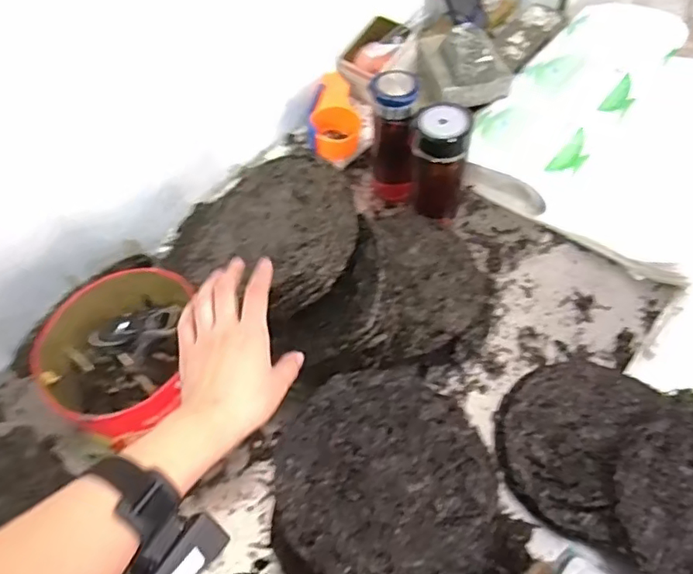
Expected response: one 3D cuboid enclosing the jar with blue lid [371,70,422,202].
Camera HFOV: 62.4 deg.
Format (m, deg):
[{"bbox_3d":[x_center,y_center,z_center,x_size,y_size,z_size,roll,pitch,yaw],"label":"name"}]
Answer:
[{"bbox_3d":[0.067,-0.195,0.815,0.065,0.197,0.080,2,56,5],"label":"jar with blue lid"}]

